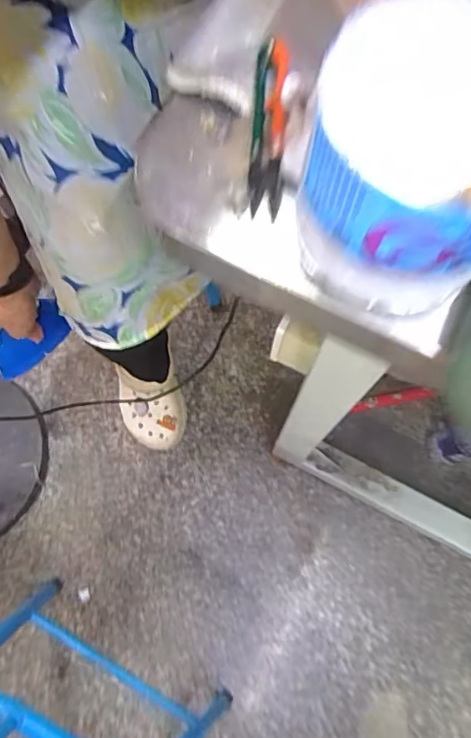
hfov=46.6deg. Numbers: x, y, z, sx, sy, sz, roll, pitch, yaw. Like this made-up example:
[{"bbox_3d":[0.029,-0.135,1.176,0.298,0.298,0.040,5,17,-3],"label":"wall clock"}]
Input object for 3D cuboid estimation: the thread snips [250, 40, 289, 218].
[{"bbox_3d":[0.018,-0.135,0.308,0.017,0.022,0.101,3,75,3],"label":"thread snips"}]

